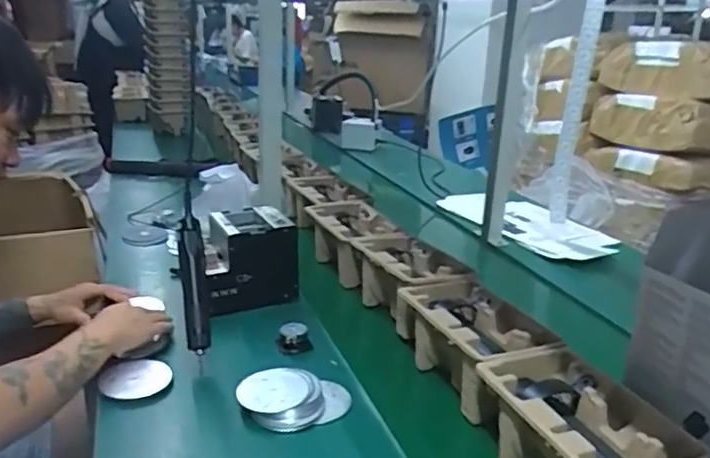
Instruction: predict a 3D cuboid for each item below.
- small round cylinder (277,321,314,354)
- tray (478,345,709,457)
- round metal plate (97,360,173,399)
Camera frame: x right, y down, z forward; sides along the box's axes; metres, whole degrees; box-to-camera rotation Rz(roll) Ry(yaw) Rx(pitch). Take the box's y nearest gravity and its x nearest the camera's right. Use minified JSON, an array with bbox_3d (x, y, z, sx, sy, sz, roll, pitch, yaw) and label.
[{"bbox_3d":[-0.095,0.172,0.958,0.056,0.041,0.040,1,20,-9],"label":"small round cylinder"},{"bbox_3d":[0.250,0.242,0.694,0.143,0.102,0.246,-3,20,-18],"label":"tray"},{"bbox_3d":[-0.305,0.209,0.844,0.084,0.013,0.078,8,27,-4],"label":"round metal plate"}]

